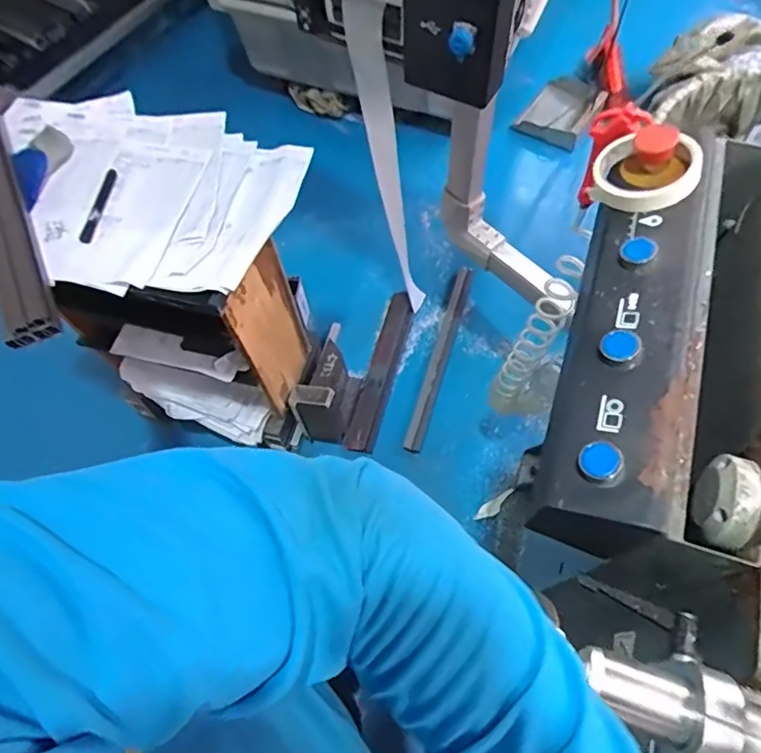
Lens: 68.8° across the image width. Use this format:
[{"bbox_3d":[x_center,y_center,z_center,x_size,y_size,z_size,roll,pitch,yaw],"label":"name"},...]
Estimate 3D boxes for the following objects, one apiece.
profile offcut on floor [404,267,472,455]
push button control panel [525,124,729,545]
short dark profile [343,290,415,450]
[{"bbox_3d":[0.171,-0.064,1.593,0.048,0.016,0.606,15,65,10],"label":"profile offcut on floor"},{"bbox_3d":[0.222,-0.052,0.477,0.119,0.076,0.401,15,65,9],"label":"push button control panel"},{"bbox_3d":[0.009,-0.024,1.587,0.084,0.034,0.507,13,65,9],"label":"short dark profile"}]

